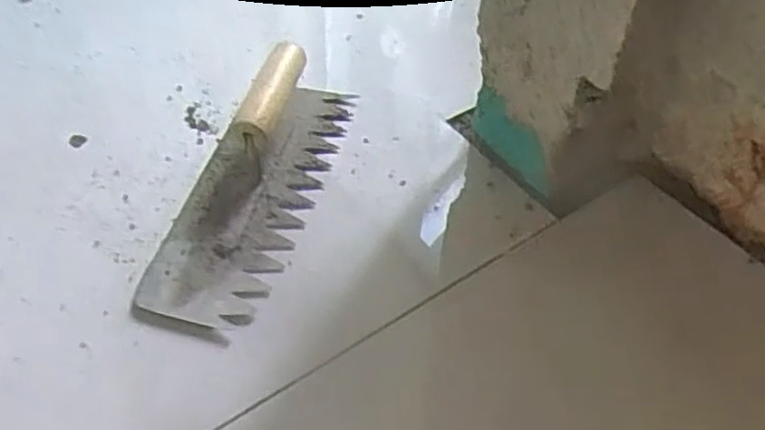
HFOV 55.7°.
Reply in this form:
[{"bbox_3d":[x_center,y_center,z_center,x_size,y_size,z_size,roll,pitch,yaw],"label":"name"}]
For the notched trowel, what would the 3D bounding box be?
[{"bbox_3d":[-0.108,-0.041,0.584,0.104,0.075,0.274,11,50,7],"label":"notched trowel"}]

